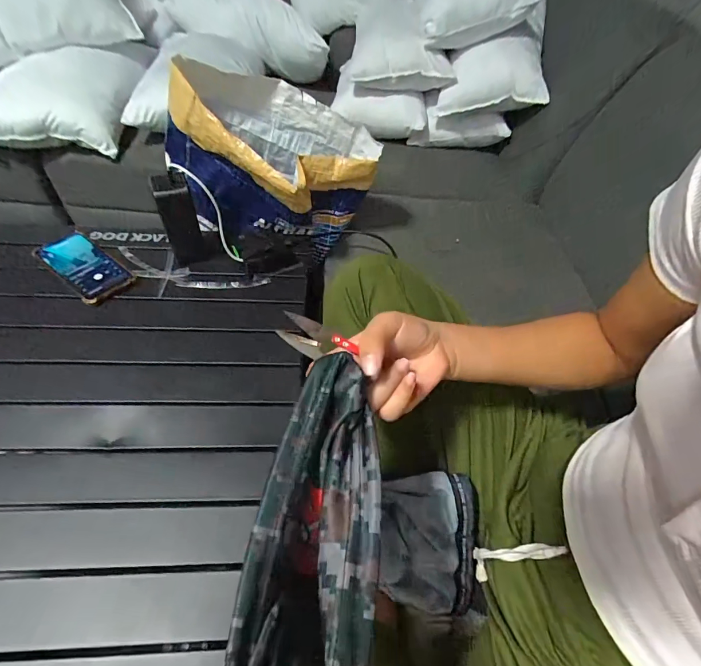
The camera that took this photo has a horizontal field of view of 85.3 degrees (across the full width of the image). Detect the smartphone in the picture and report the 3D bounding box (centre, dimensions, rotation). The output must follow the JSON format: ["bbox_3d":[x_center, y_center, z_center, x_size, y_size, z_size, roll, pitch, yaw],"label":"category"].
[{"bbox_3d":[-0.410,-0.101,0.589,0.175,0.018,0.077,33,55,20],"label":"smartphone"}]

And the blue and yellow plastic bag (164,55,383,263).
[{"bbox_3d":[-0.128,-0.293,0.656,0.326,0.209,0.215,12,51,4],"label":"blue and yellow plastic bag"}]

